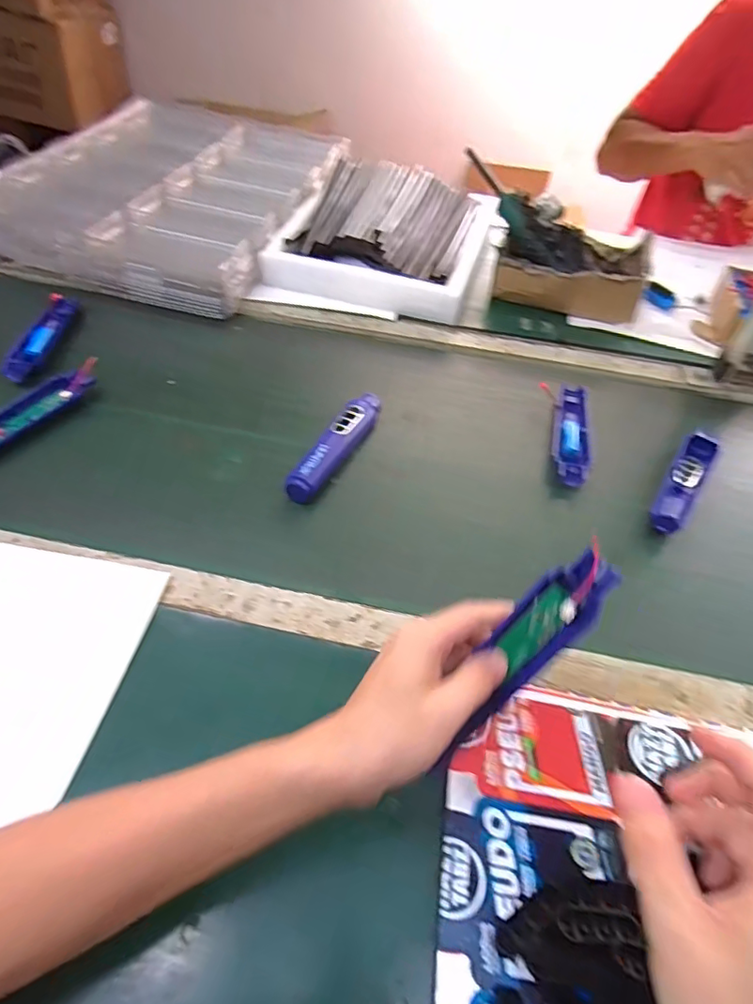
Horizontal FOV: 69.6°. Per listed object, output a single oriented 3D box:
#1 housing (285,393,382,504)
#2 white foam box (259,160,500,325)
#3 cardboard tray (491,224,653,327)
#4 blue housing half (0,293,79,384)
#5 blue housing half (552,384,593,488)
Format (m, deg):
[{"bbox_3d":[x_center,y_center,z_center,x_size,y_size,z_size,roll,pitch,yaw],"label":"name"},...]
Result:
[{"bbox_3d":[-0.038,-0.064,0.577,0.030,0.031,0.174,23,51,13],"label":"housing"},{"bbox_3d":[0.025,-0.419,0.853,0.279,0.065,0.371,15,50,7],"label":"white foam box"},{"bbox_3d":[0.292,-0.357,0.797,0.200,0.075,0.188,20,51,11],"label":"cardboard tray"},{"bbox_3d":[-0.407,-0.202,0.659,0.032,0.018,0.162,1,50,-5],"label":"blue housing half"},{"bbox_3d":[0.219,-0.078,0.616,0.040,0.027,0.163,13,50,5],"label":"blue housing half"}]

